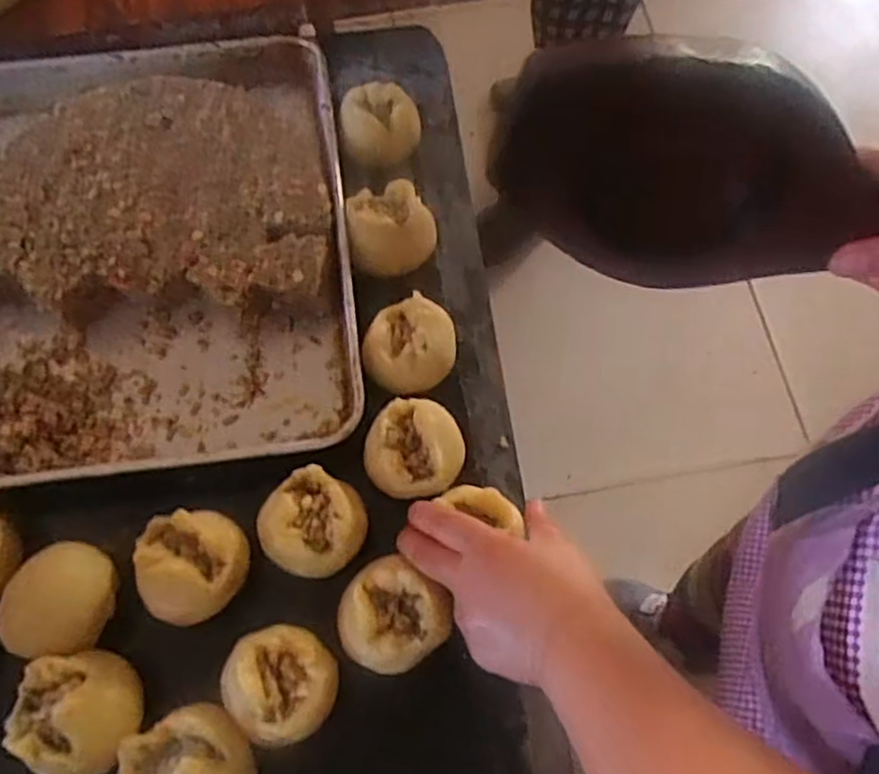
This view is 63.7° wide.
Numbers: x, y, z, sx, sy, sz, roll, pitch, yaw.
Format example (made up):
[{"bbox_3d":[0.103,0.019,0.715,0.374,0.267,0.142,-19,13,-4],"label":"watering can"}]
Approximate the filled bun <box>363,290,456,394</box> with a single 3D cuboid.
[{"bbox_3d":[-0.022,-0.030,0.566,0.067,0.058,0.073,0,70,0],"label":"filled bun"}]

